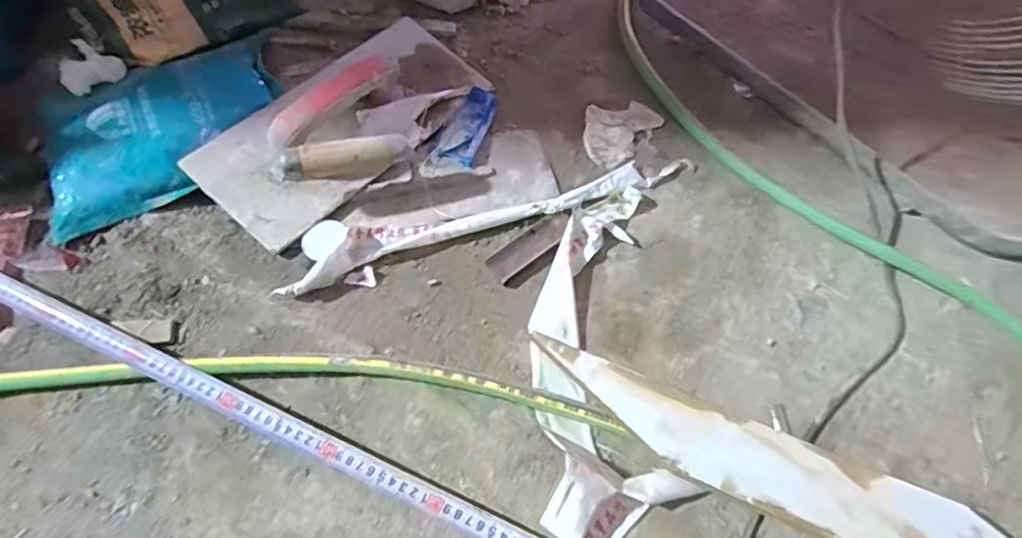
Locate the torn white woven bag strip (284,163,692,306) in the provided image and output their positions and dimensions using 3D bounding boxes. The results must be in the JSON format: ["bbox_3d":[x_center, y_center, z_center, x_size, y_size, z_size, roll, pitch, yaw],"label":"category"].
[{"bbox_3d":[-0.005,-0.050,0.607,0.436,0.034,0.083,-14,64,-9],"label":"torn white woven bag strip"}]

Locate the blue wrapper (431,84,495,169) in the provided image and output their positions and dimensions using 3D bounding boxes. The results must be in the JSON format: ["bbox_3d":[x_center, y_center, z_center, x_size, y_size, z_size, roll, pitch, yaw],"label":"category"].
[{"bbox_3d":[-0.050,-0.165,0.671,0.046,0.013,0.102,18,64,7],"label":"blue wrapper"}]

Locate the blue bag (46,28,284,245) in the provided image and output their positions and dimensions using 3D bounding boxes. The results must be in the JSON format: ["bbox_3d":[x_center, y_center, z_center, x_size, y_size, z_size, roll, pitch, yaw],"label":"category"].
[{"bbox_3d":[-0.369,-0.151,0.627,0.133,0.051,0.296,36,67,15],"label":"blue bag"}]

